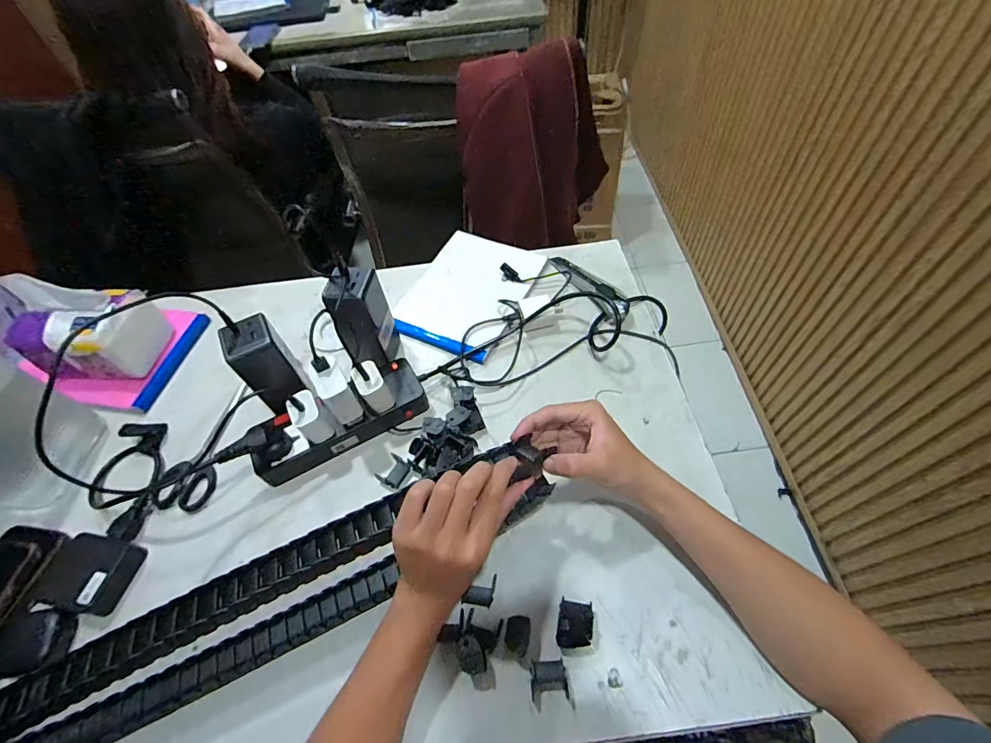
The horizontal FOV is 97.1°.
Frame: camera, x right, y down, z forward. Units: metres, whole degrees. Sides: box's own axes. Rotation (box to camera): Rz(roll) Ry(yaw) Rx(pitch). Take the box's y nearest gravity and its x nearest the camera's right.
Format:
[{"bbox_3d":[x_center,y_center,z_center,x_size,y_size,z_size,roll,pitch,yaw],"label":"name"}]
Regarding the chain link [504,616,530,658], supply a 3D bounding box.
[{"bbox_3d":[0.019,0.230,0.381,0.022,0.010,0.030,4,54,8],"label":"chain link"}]

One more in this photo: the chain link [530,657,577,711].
[{"bbox_3d":[0.045,0.254,0.355,0.031,0.015,0.033,-11,54,-3],"label":"chain link"}]

